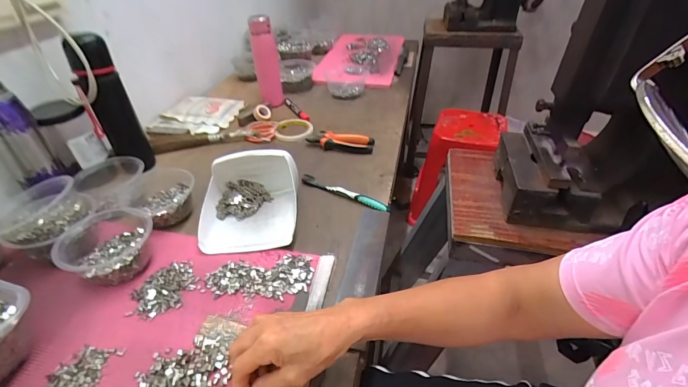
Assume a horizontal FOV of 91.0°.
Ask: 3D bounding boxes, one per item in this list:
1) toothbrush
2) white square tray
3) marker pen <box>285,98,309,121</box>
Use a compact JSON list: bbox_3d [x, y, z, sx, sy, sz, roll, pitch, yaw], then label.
[{"bbox_3d":[-0.001,-0.001,0.626,0.181,0.019,0.017,20,43,25],"label":"toothbrush"},{"bbox_3d":[-0.155,0.000,0.559,0.147,0.087,0.178,-4,38,-3],"label":"white square tray"},{"bbox_3d":[-0.126,-0.226,0.912,0.017,0.016,0.142,-19,43,-24],"label":"marker pen"}]

